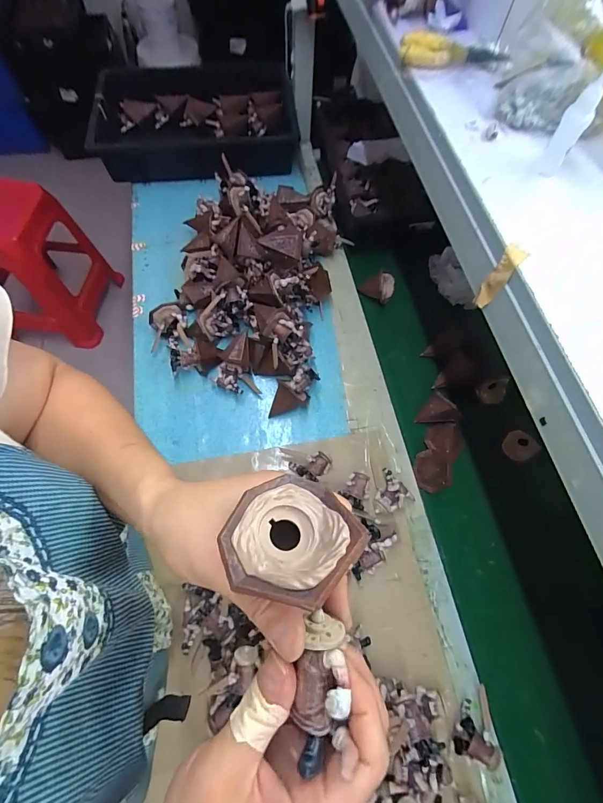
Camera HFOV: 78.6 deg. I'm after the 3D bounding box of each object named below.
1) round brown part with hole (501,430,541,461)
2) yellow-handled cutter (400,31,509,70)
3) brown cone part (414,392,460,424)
[{"bbox_3d":[0.361,0.076,0.611,0.049,0.051,0.004,31,31,18],"label":"round brown part with hole"},{"bbox_3d":[0.170,-0.398,0.418,0.110,0.018,0.041,0,66,-2],"label":"yellow-handled cutter"},{"bbox_3d":[0.230,0.020,0.615,0.054,0.055,0.046,37,71,14],"label":"brown cone part"}]

